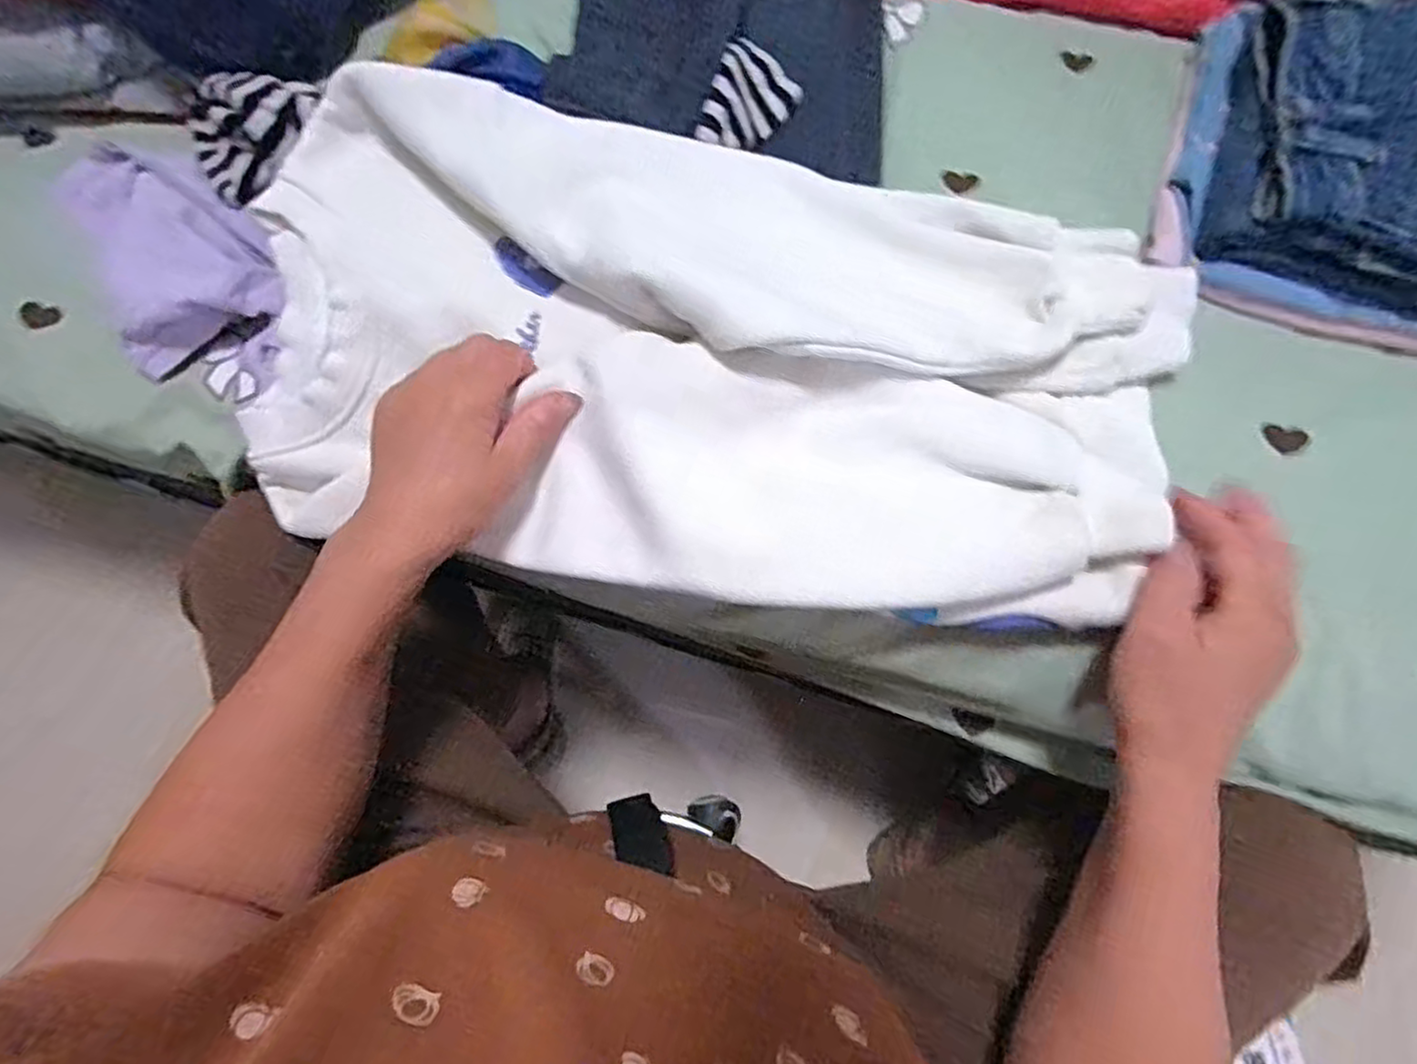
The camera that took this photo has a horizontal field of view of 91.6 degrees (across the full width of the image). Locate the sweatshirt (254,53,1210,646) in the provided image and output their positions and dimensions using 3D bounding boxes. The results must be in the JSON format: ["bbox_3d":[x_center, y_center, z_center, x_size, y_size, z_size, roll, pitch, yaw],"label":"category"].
[{"bbox_3d":[0.002,-0.099,0.393,0.529,0.086,0.254,7,72,3],"label":"sweatshirt"}]

